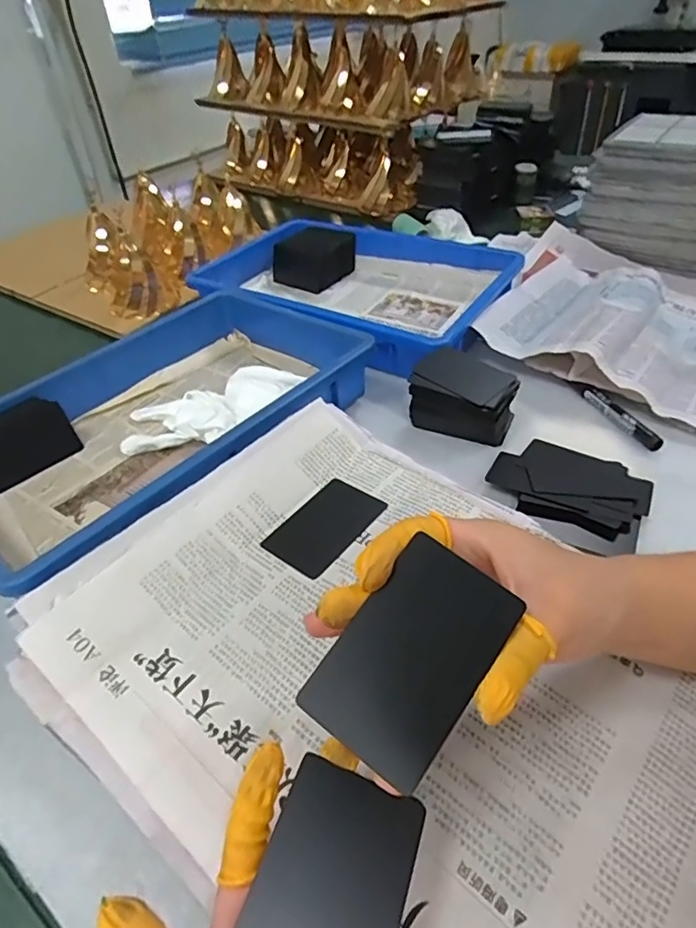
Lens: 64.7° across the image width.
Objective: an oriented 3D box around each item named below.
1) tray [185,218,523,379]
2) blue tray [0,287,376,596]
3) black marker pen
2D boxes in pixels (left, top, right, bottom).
[{"bbox_3d":[0.007,-0.227,0.714,0.364,0.060,0.251,20,46,22],"label":"tray"},{"bbox_3d":[-0.180,-0.049,0.526,0.254,0.064,0.380,27,49,29],"label":"blue tray"},{"bbox_3d":[0.257,-0.051,0.531,0.013,0.015,0.115,-16,44,-13],"label":"black marker pen"}]

